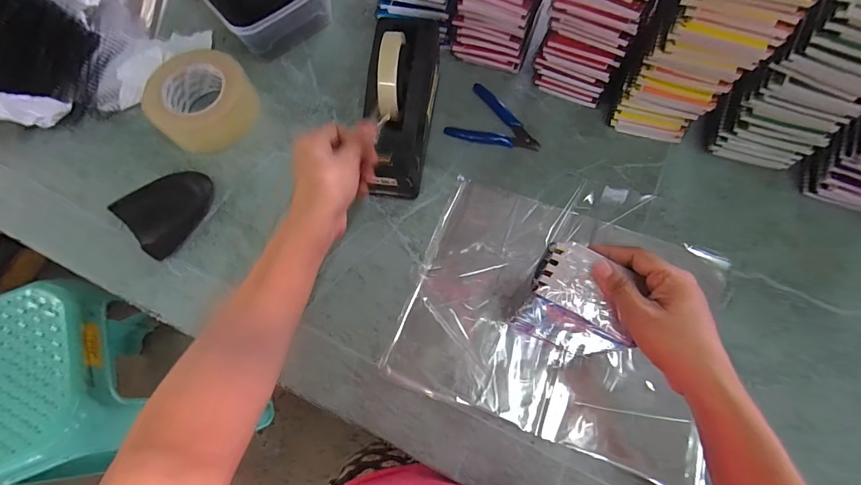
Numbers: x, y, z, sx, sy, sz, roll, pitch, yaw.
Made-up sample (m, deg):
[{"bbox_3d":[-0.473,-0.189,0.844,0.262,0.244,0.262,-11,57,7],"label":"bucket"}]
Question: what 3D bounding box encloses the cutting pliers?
[{"bbox_3d":[0.092,-0.157,0.533,0.119,0.009,0.089,31,74,13],"label":"cutting pliers"}]

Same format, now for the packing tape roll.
[{"bbox_3d":[-0.301,-0.186,0.526,0.124,0.050,0.125,-1,69,2],"label":"packing tape roll"}]

